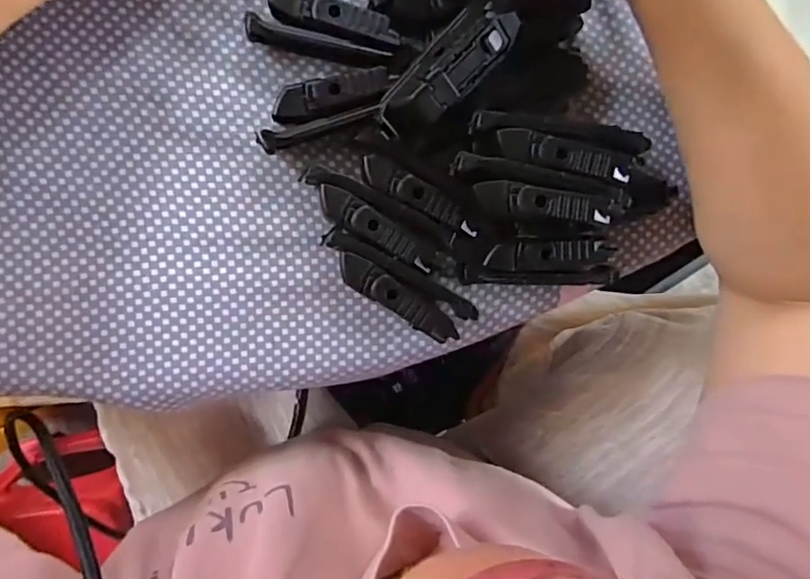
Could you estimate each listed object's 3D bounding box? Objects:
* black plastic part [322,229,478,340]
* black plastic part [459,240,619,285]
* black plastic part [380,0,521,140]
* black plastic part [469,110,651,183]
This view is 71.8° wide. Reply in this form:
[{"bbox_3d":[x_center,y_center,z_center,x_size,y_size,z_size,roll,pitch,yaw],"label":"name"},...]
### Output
[{"bbox_3d":[-0.004,-0.001,0.267,0.077,0.022,0.023,31,90,-7],"label":"black plastic part"},{"bbox_3d":[0.067,-0.013,0.276,0.081,0.024,0.021,-1,93,-6],"label":"black plastic part"},{"bbox_3d":[0.018,-0.094,0.241,0.072,0.014,0.024,-41,98,14],"label":"black plastic part"},{"bbox_3d":[0.067,-0.063,0.246,0.075,0.010,0.022,8,92,-7],"label":"black plastic part"}]

